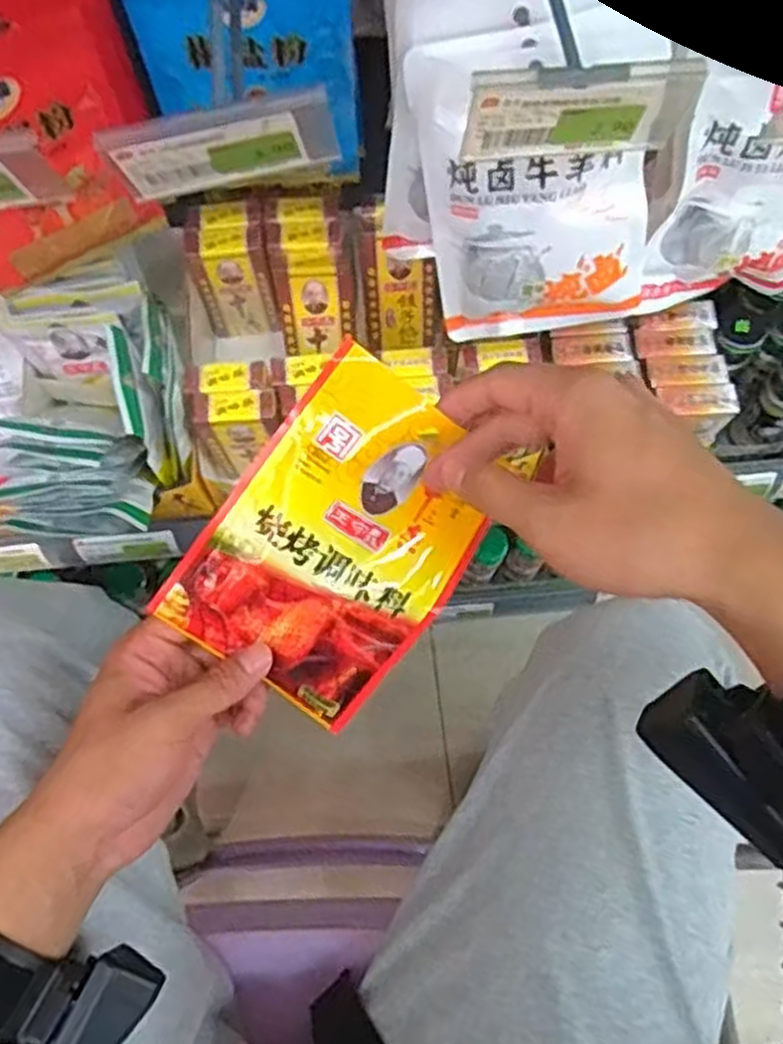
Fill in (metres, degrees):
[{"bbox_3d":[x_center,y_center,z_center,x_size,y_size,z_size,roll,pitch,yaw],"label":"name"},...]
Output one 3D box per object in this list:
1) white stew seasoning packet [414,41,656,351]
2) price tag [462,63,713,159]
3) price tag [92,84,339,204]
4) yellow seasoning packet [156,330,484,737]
[{"bbox_3d":[0.082,-0.180,0.446,0.122,0.168,0.024,-4,49,10],"label":"white stew seasoning packet"},{"bbox_3d":[0.084,-0.181,0.353,0.102,0.046,0.008,-6,73,-2],"label":"price tag"},{"bbox_3d":[-0.074,-0.167,0.352,0.098,0.046,0.009,-10,73,-3],"label":"price tag"},{"bbox_3d":[-0.025,0.014,0.387,0.114,0.020,0.164,34,102,-17],"label":"yellow seasoning packet"}]

